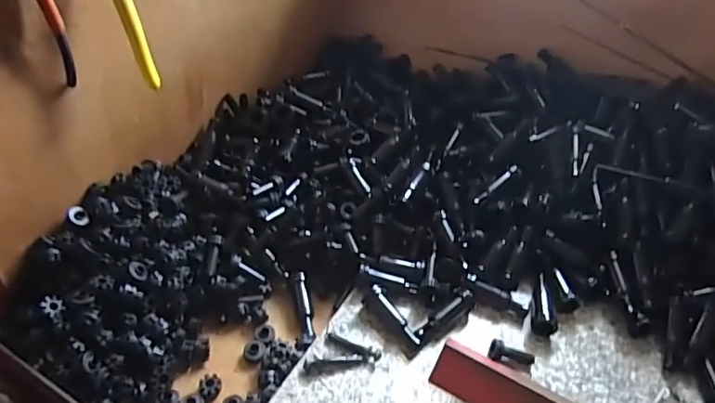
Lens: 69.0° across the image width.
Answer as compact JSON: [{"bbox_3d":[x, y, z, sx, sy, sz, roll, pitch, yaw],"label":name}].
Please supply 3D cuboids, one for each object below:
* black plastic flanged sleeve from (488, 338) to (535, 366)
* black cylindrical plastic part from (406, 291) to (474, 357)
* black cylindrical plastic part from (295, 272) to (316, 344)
[{"bbox_3d":[0.136,0.135,0.458,0.042,0.013,0.015,18,43,-6],"label":"black plastic flanged sleeve"},{"bbox_3d":[0.074,0.110,0.477,0.083,0.018,0.016,-36,57,-20],"label":"black cylindrical plastic part"},{"bbox_3d":[-0.050,0.101,0.492,0.013,0.013,0.074,-3,44,-11],"label":"black cylindrical plastic part"}]

